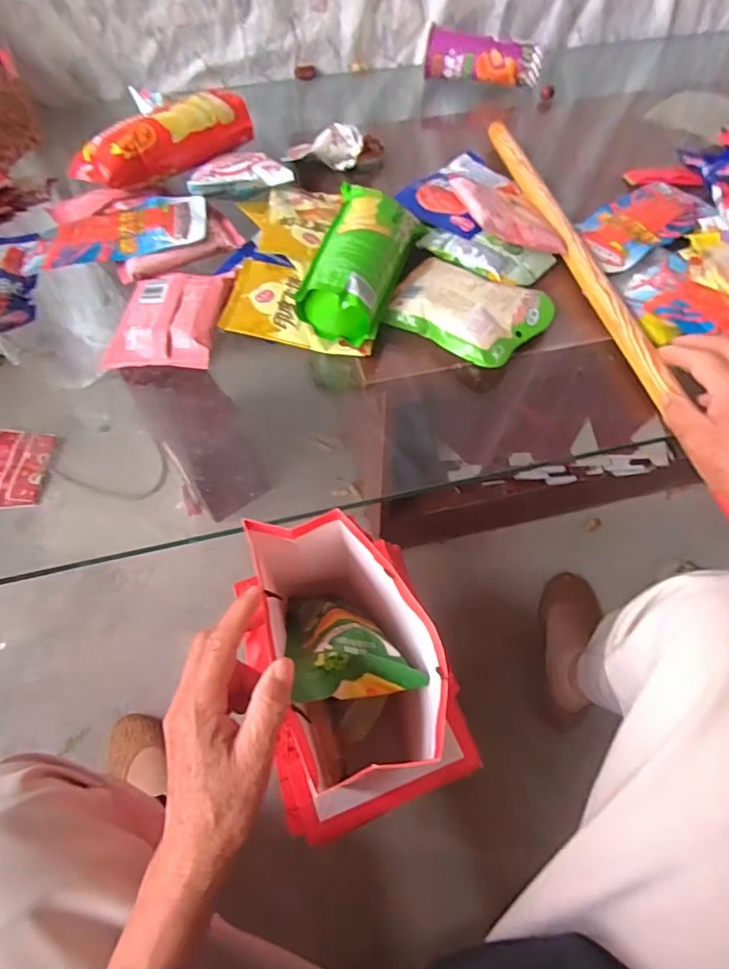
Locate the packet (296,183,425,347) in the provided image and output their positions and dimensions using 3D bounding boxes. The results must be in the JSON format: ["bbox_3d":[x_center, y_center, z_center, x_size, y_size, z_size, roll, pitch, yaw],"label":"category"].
[{"bbox_3d":[-0.002,-0.238,0.547,0.085,0.053,0.191,12,59,7],"label":"packet"}]

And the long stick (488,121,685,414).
[{"bbox_3d":[0.224,-0.274,0.593,0.020,0.020,0.462,-10,60,-6],"label":"long stick"}]

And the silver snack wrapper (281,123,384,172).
[{"bbox_3d":[-0.039,-0.436,0.692,0.122,0.042,0.035,0,58,0],"label":"silver snack wrapper"}]

